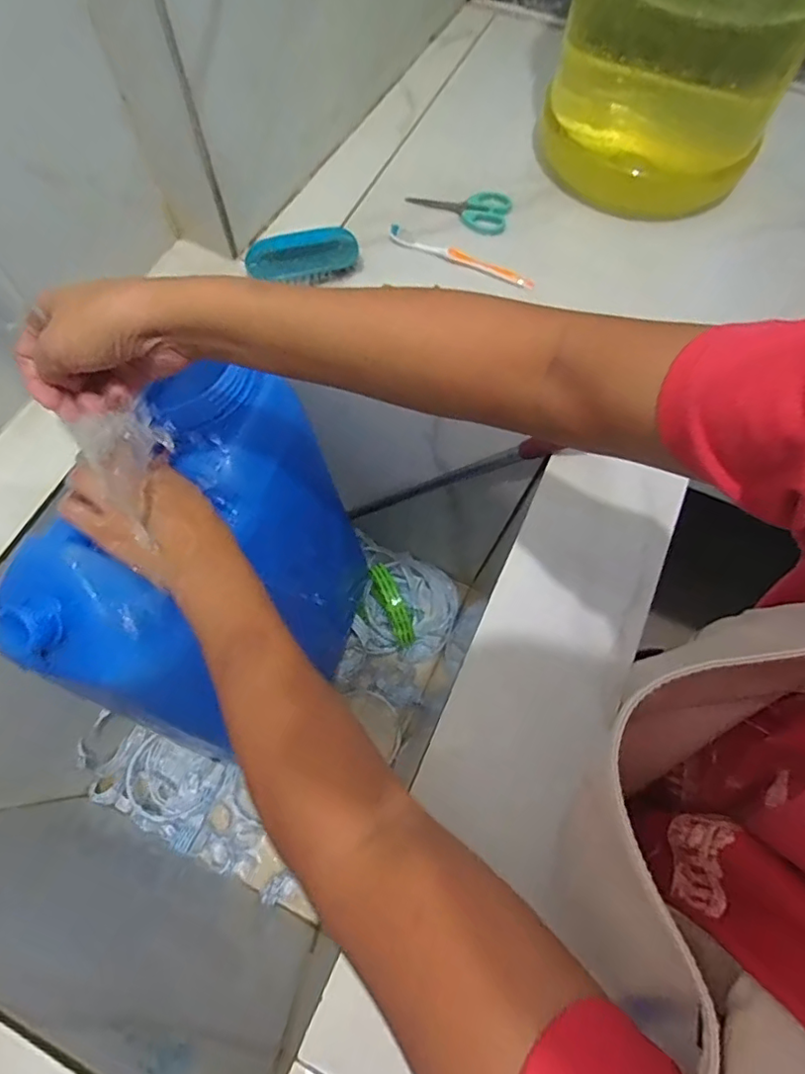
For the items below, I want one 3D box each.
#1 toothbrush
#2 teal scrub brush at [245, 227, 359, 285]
[{"bbox_3d":[0.067,-0.320,0.649,0.173,0.020,0.014,20,68,7],"label":"toothbrush"},{"bbox_3d":[-0.107,-0.303,0.620,0.118,0.036,0.034,-10,67,-6],"label":"teal scrub brush"}]

